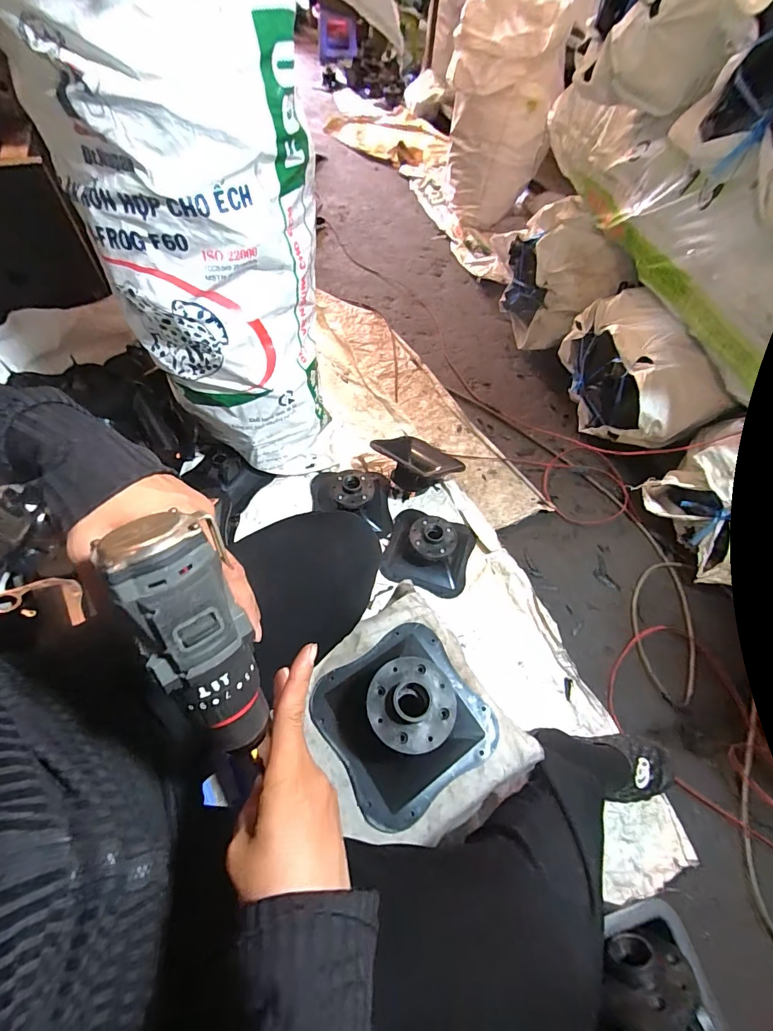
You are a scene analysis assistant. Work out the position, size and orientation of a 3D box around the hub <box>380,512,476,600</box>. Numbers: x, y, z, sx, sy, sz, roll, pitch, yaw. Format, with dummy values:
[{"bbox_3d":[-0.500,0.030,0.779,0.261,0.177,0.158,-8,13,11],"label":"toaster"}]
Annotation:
[{"bbox_3d":[0.092,0.062,0.883,0.179,0.085,0.178,15,58,6],"label":"hub"}]

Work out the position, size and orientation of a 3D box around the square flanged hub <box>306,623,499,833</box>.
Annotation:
[{"bbox_3d":[0.020,0.225,0.482,0.187,0.077,0.182,-29,64,-19],"label":"square flanged hub"}]

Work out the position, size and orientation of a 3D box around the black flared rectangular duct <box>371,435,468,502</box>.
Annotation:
[{"bbox_3d":[0.073,-0.133,0.983,0.170,0.122,0.173,-38,67,-23],"label":"black flared rectangular duct"}]

